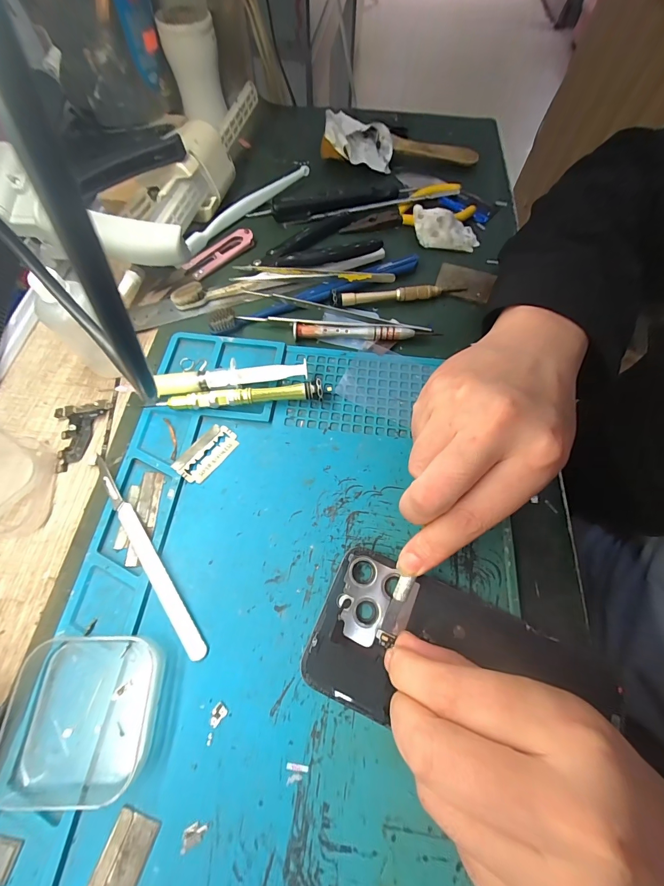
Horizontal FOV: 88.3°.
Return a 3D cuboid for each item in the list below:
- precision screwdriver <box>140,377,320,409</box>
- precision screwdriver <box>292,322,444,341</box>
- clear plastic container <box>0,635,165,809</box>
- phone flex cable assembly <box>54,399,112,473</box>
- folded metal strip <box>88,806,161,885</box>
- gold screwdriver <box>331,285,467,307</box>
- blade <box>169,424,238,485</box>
[{"bbox_3d":[-0.064,-0.032,0.237,0.115,0.017,0.016,-3,66,-4],"label":"precision screwdriver"},{"bbox_3d":[0.025,-0.087,0.267,0.110,0.010,0.012,2,66,-2],"label":"precision screwdriver"},{"bbox_3d":[-0.121,0.129,0.162,0.067,0.017,0.063,1,66,-2],"label":"clear plastic container"},{"bbox_3d":[-0.172,-0.006,0.236,0.034,0.004,0.047,-11,67,-8],"label":"phone flex cable assembly"},{"bbox_3d":[-0.092,0.183,0.145,0.019,0.004,0.038,18,67,5],"label":"folded metal strip"},{"bbox_3d":[0.055,-0.123,0.281,0.113,0.013,0.008,-10,67,-7],"label":"gold screwdriver"},{"bbox_3d":[-0.082,0.006,0.227,0.023,0.004,0.042,38,67,3],"label":"blade"}]

